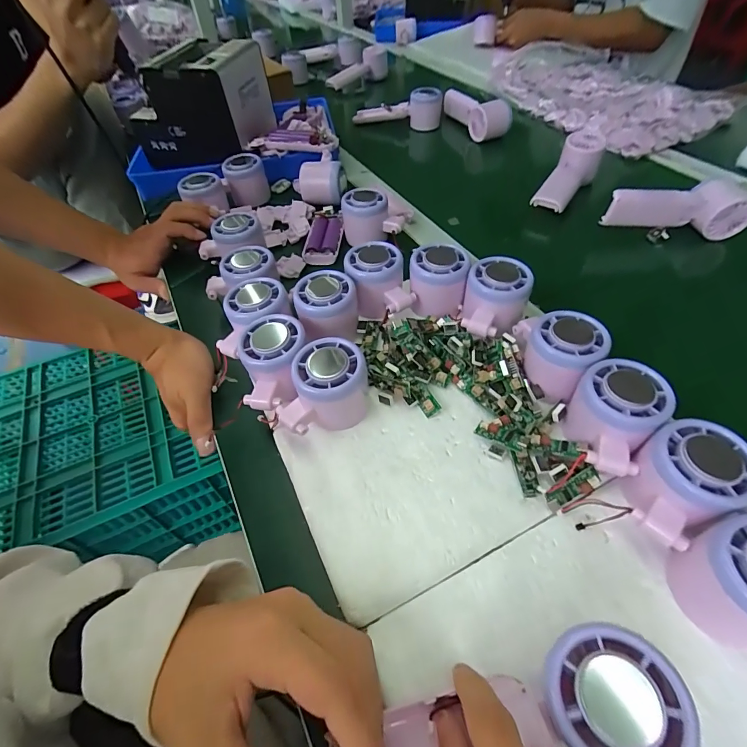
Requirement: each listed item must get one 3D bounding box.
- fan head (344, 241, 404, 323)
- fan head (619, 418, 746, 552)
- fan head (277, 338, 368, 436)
[{"bbox_3d":[0.002,-0.094,0.396,0.052,0.055,0.059,1,51,5],"label":"fan head"},{"bbox_3d":[0.189,0.070,0.251,0.072,0.059,0.056,-25,54,-15],"label":"fan head"},{"bbox_3d":[-0.041,0.014,0.314,0.073,0.056,0.055,-21,53,-12],"label":"fan head"}]

